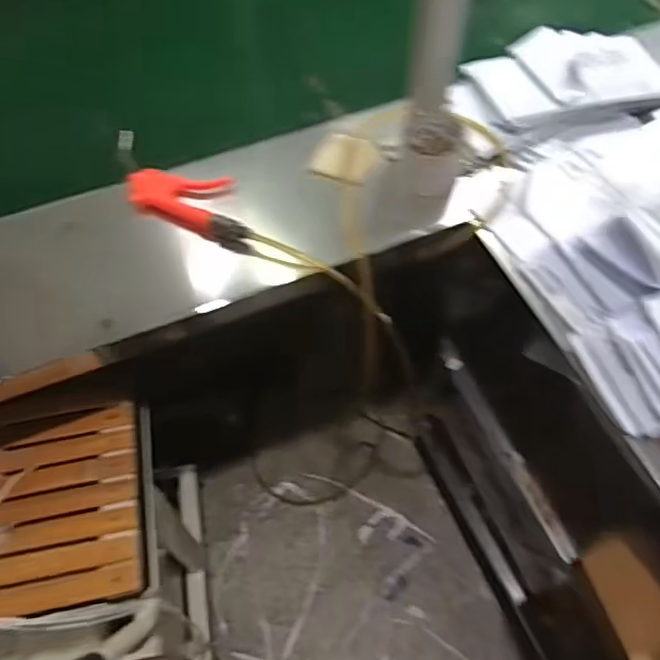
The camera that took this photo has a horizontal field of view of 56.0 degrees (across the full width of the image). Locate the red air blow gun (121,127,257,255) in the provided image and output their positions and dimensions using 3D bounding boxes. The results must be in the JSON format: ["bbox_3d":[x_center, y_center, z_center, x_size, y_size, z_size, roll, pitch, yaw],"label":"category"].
[{"bbox_3d":[-0.197,-0.184,0.814,0.258,0.037,0.106,25,60,15],"label":"red air blow gun"}]

